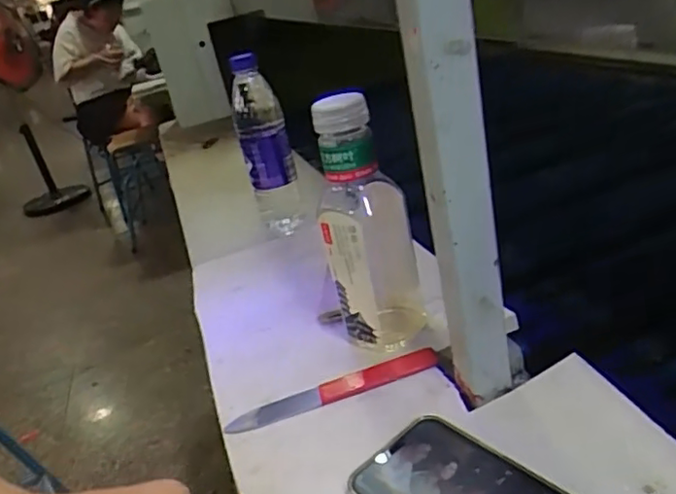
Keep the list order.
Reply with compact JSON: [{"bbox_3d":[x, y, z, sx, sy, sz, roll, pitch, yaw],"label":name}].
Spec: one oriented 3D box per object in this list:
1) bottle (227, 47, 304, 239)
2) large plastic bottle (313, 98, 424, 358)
[{"bbox_3d":[-0.095,-0.131,0.799,0.065,0.218,0.068,-18,26,-10],"label":"bottle"},{"bbox_3d":[0.024,-0.014,0.493,0.068,0.213,0.076,-8,26,12],"label":"large plastic bottle"}]

